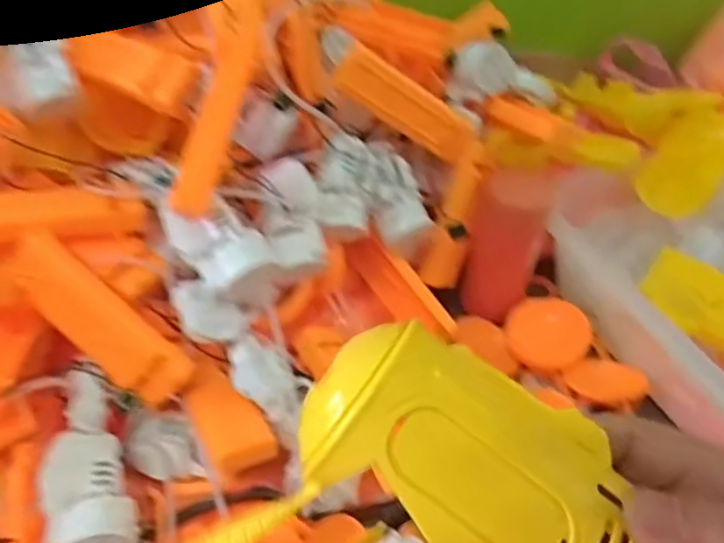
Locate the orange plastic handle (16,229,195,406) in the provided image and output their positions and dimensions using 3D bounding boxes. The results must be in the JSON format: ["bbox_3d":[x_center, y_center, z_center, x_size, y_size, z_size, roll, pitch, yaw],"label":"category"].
[{"bbox_3d":[-0.140,0.025,0.340,0.111,0.021,0.033,45,47,-4],"label":"orange plastic handle"}]

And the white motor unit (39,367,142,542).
[{"bbox_3d":[-0.141,0.101,0.322,0.040,0.031,0.096,-11,59,-17],"label":"white motor unit"}]

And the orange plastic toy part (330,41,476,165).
[{"bbox_3d":[0.032,-0.114,0.433,0.112,0.029,0.018,25,30,-33],"label":"orange plastic toy part"}]

